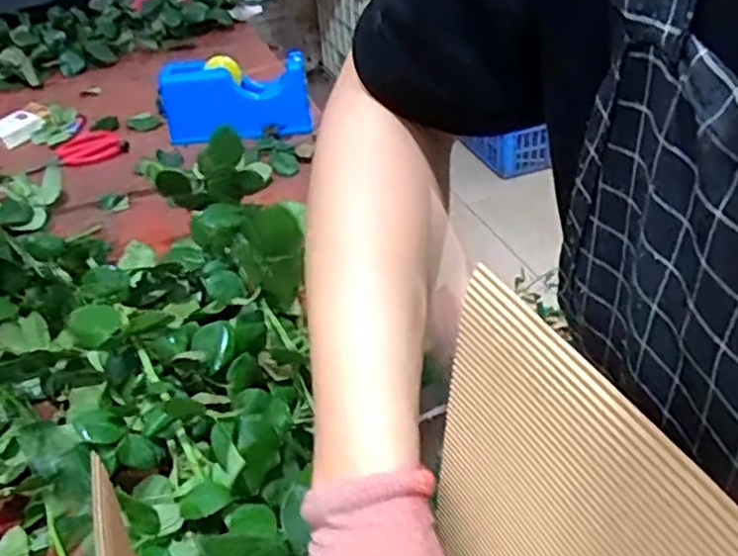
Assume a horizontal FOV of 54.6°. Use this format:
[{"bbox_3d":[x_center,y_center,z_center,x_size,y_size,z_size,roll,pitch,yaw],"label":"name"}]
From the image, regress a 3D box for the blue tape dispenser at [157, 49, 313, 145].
[{"bbox_3d":[-0.188,-0.250,1.007,0.204,0.108,0.070,-7,36,-2],"label":"blue tape dispenser"}]

